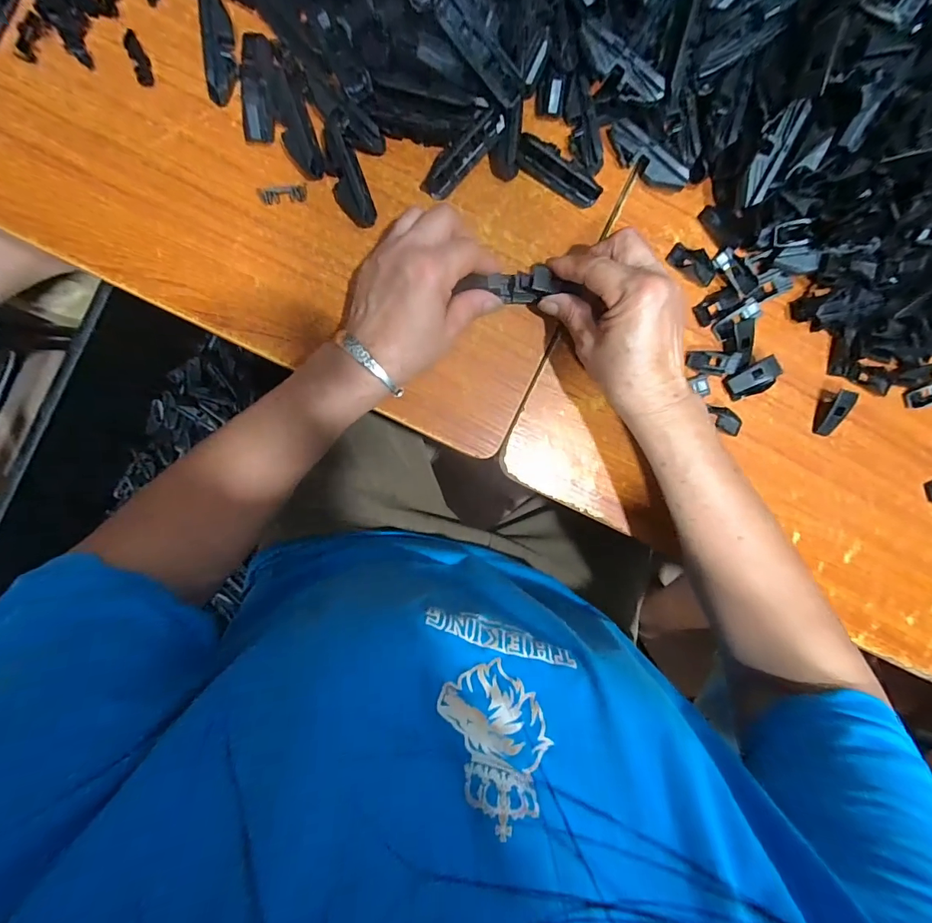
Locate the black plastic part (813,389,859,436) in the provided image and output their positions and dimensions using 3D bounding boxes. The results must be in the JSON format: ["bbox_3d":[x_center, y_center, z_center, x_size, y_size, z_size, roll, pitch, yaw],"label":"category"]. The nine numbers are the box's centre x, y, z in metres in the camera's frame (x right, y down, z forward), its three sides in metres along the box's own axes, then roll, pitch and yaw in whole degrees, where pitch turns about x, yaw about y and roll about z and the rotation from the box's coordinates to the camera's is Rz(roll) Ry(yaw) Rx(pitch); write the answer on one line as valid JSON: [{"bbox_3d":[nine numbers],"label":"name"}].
[{"bbox_3d":[0.318,-0.042,0.370,0.019,0.016,0.038,18,92,-6],"label":"black plastic part"}]

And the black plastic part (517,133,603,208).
[{"bbox_3d":[0.073,-0.227,0.334,0.073,0.019,0.019,31,90,-6],"label":"black plastic part"}]

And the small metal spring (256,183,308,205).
[{"bbox_3d":[-0.138,-0.202,0.324,0.036,0.006,0.010,-6,94,-5],"label":"small metal spring"}]

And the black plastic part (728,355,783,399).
[{"bbox_3d":[0.243,-0.069,0.361,0.038,0.018,0.024,-34,96,-2],"label":"black plastic part"}]

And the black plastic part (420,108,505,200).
[{"bbox_3d":[-0.003,-0.236,0.327,0.075,0.015,0.023,-39,98,14],"label":"black plastic part"}]

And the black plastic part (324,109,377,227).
[{"bbox_3d":[-0.091,-0.219,0.322,0.026,0.016,0.078,-17,95,-4],"label":"black plastic part"}]

